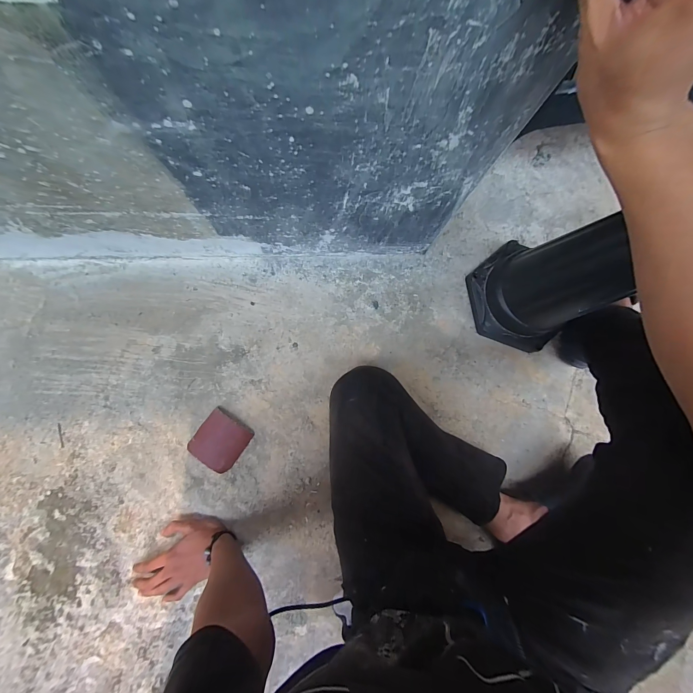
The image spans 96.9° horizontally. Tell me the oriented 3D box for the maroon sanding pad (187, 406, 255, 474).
[{"bbox_3d":[-0.251,0.188,0.611,0.097,0.021,0.104,33,82,0],"label":"maroon sanding pad"}]

